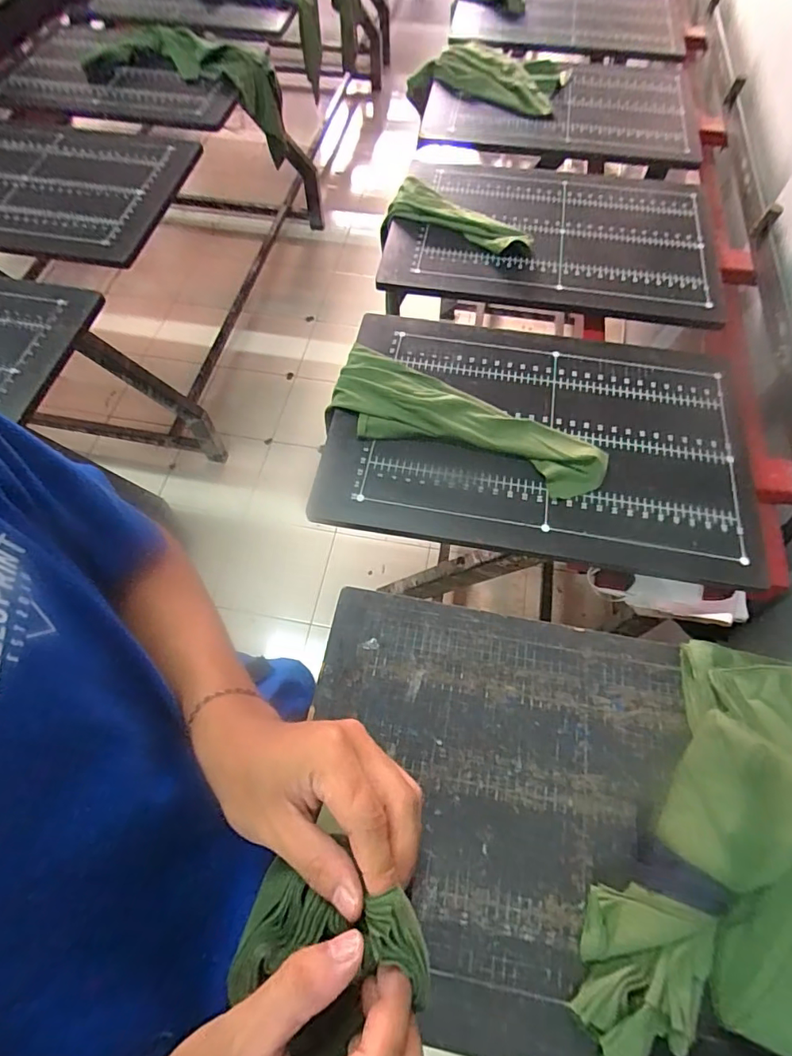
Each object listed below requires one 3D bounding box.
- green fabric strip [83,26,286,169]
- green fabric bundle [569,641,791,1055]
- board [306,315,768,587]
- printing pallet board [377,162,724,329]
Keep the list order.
[{"bbox_3d":[-0.514,-1.084,1.286,0.416,0.263,0.212,16,65,8],"label":"green fabric strip"},{"bbox_3d":[0.323,0.279,0.468,0.290,0.107,0.347,5,64,3],"label":"green fabric bundle"},{"bbox_3d":[0.201,-0.136,0.737,0.586,0.029,0.381,9,64,5],"label":"board"},{"bbox_3d":[0.293,-0.568,0.954,0.596,0.028,0.419,8,64,4],"label":"printing pallet board"}]

